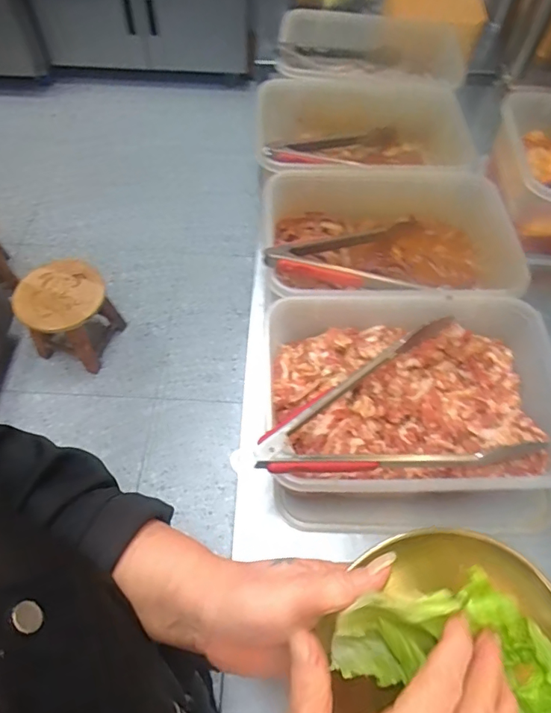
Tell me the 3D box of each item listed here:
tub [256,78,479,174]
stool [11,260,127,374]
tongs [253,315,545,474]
[{"bbox_3d":[0.122,-0.323,0.729,0.286,0.103,0.215,-1,59,-3],"label":"tub"},{"bbox_3d":[-0.619,-0.124,1.445,0.215,0.250,0.236,1,59,-1],"label":"stool"},{"bbox_3d":[0.106,0.062,0.466,0.273,0.062,0.171,-19,62,-13],"label":"tongs"}]

